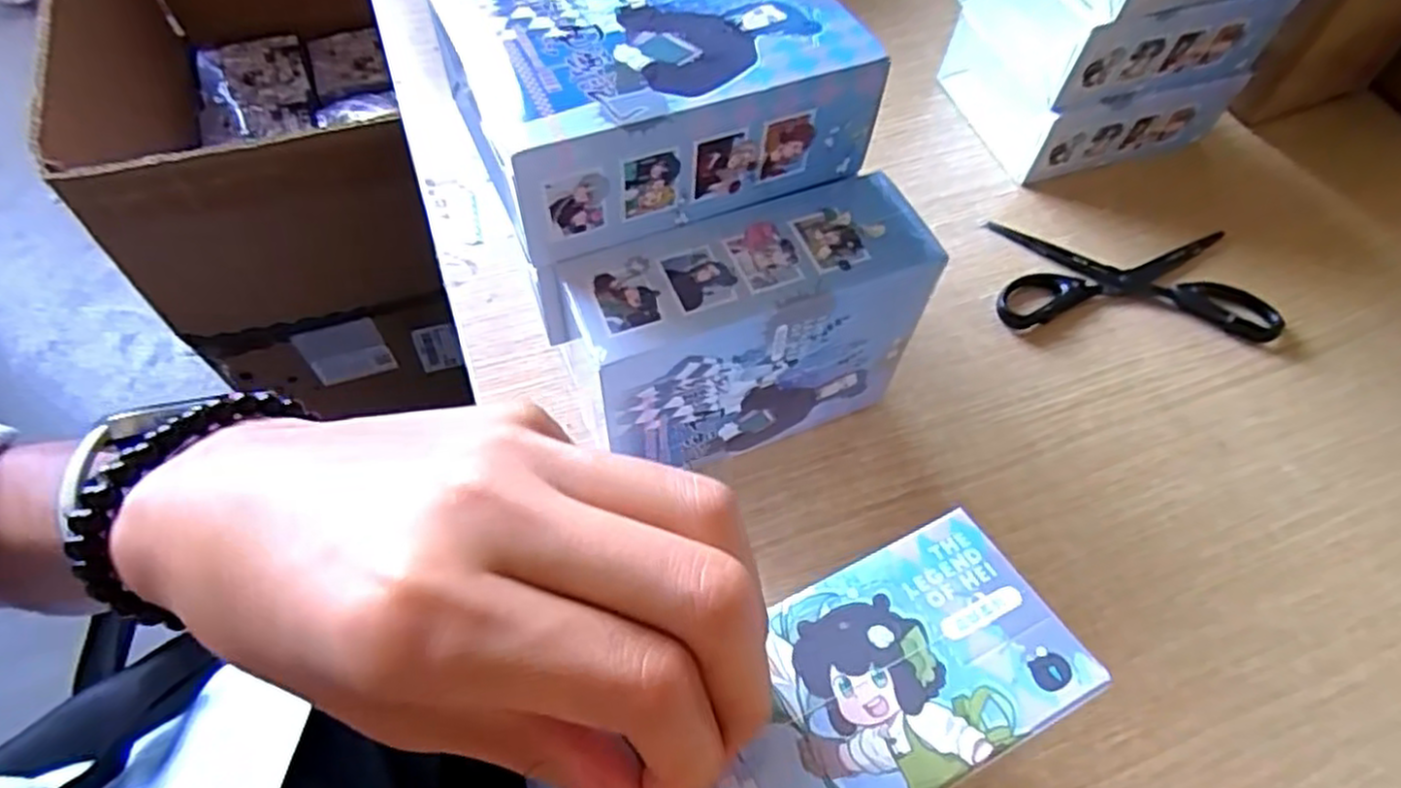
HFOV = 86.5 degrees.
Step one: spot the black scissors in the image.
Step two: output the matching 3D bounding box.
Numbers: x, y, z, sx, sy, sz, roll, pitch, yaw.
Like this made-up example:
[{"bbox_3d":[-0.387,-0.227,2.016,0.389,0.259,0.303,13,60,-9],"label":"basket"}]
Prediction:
[{"bbox_3d":[0.255,-0.068,0.445,0.154,0.011,0.081,5,58,1],"label":"black scissors"}]

